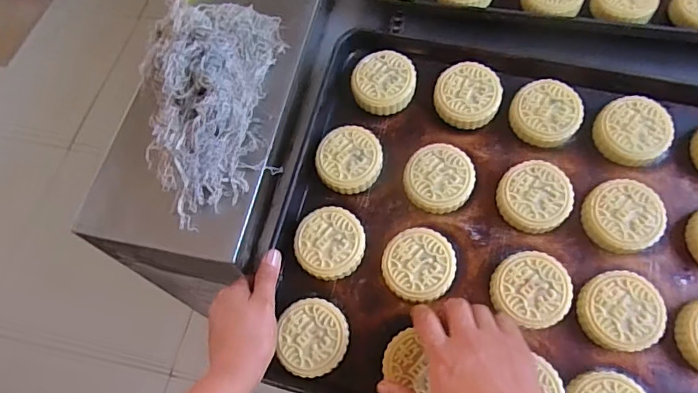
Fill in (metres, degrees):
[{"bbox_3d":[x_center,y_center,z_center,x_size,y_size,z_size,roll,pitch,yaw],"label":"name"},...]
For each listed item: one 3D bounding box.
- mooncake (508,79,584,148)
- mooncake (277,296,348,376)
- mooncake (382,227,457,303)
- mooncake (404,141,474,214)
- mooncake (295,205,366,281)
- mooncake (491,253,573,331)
[{"bbox_3d":[0.213,-0.089,0.532,0.069,0.036,0.067,-1,61,2],"label":"mooncake"},{"bbox_3d":[-0.034,0.135,0.469,0.063,0.021,0.069,1,61,4],"label":"mooncake"},{"bbox_3d":[0.068,0.068,0.485,0.068,0.025,0.069,-1,61,2],"label":"mooncake"},{"bbox_3d":[0.094,-0.018,0.516,0.070,0.032,0.069,4,61,5],"label":"mooncake"},{"bbox_3d":[-0.019,0.049,0.502,0.067,0.031,0.072,-1,61,2],"label":"mooncake"},{"bbox_3d":[0.174,0.087,0.467,0.071,0.021,0.065,-1,61,2],"label":"mooncake"}]

